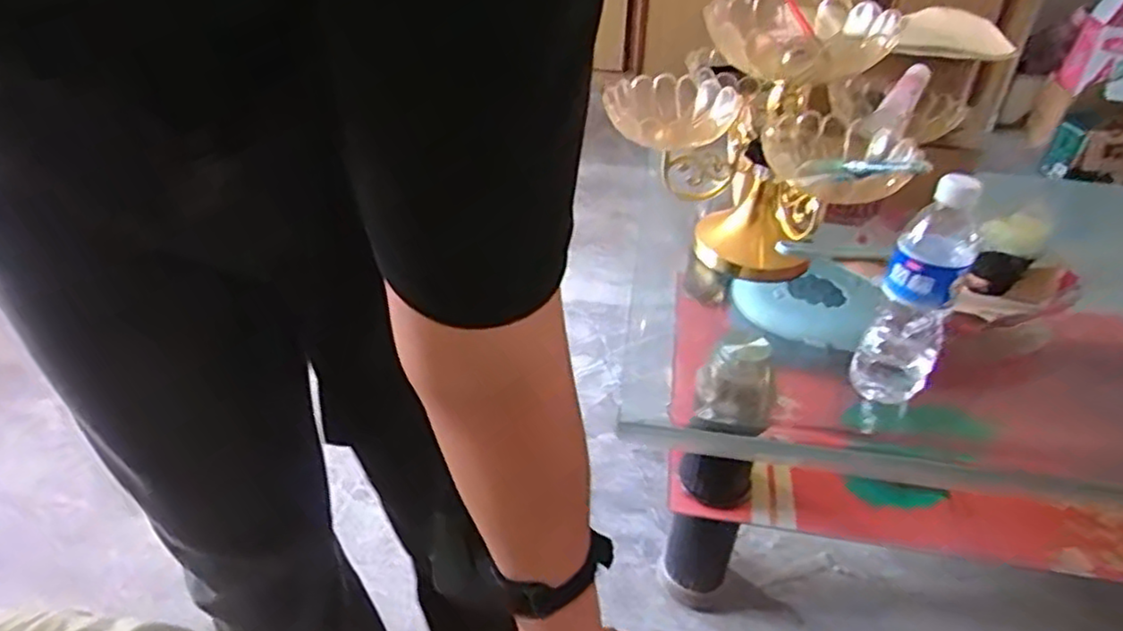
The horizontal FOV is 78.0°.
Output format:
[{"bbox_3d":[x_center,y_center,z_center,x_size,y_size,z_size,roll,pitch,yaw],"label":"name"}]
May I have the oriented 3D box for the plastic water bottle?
[{"bbox_3d":[0.322,-0.016,0.628,0.070,0.219,0.054,25,42,27],"label":"plastic water bottle"}]

